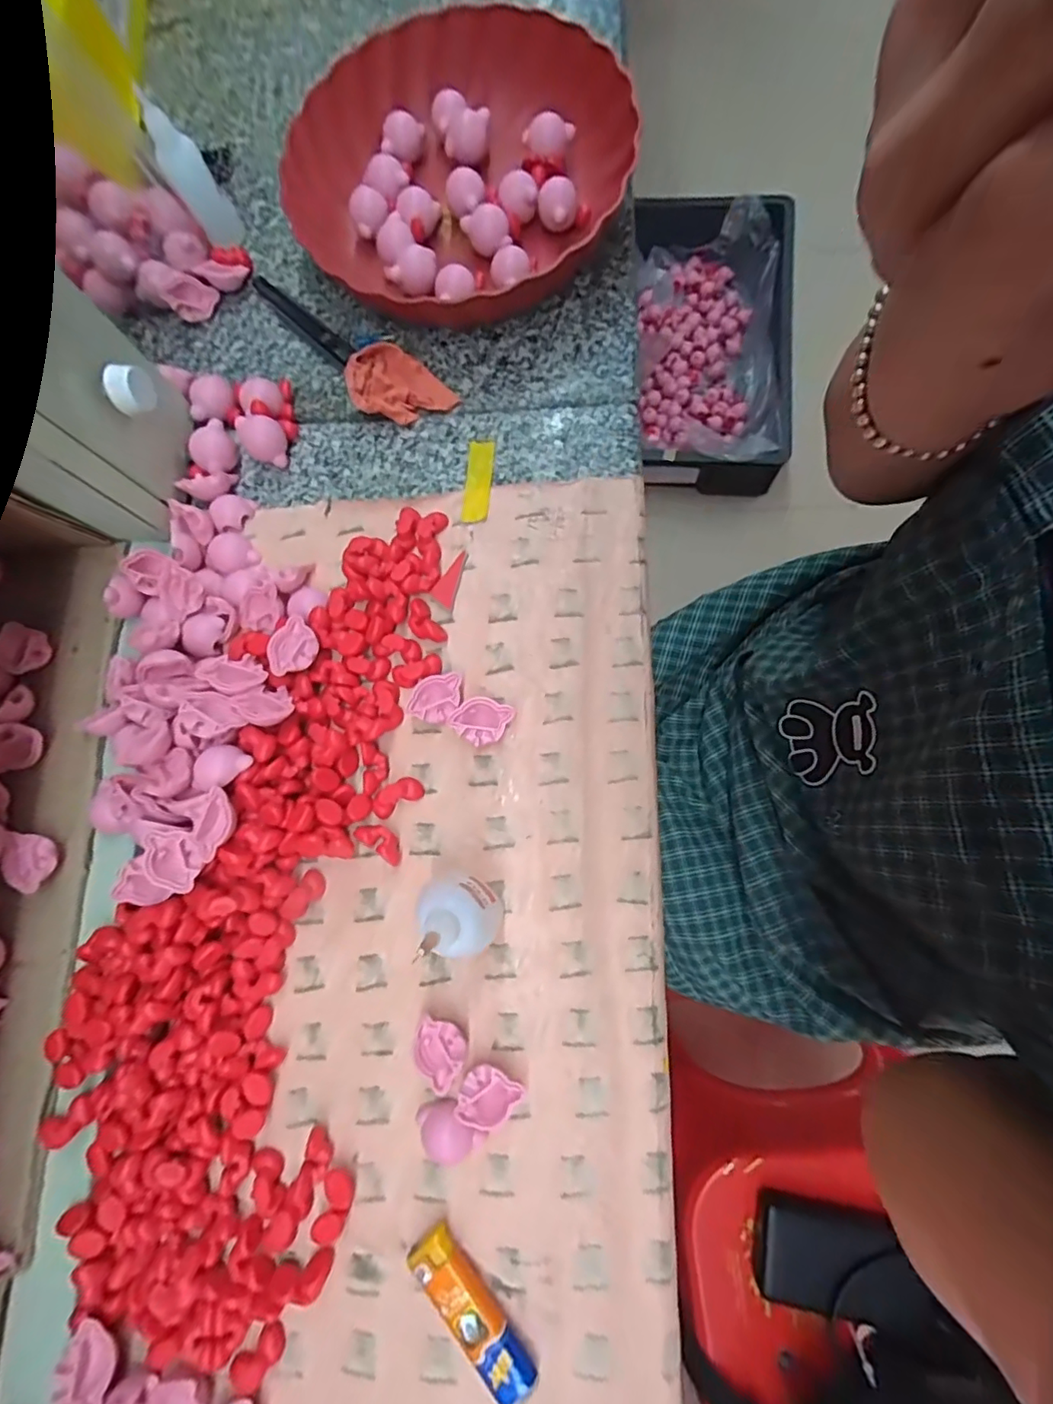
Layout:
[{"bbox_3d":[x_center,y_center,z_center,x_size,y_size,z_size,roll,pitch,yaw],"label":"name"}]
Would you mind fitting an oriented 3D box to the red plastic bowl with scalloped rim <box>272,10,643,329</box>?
[{"bbox_3d":[-0.052,-0.380,0.400,0.225,0.064,0.227,-1,79,5],"label":"red plastic bowl with scalloped rim"}]

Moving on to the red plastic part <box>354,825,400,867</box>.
[{"bbox_3d":[-0.085,0.081,0.321,0.031,0.010,0.014,37,85,10],"label":"red plastic part"}]

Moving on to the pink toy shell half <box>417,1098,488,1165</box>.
[{"bbox_3d":[-0.041,0.226,0.290,0.034,0.015,0.025,37,85,10],"label":"pink toy shell half"}]

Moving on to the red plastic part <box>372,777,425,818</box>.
[{"bbox_3d":[-0.078,0.056,0.325,0.031,0.012,0.016,-29,78,-1],"label":"red plastic part"}]

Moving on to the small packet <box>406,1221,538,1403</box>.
[{"bbox_3d":[-0.026,0.302,0.270,0.022,0.014,0.079,-40,79,-3],"label":"small packet"}]

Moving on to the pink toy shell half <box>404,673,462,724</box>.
[{"bbox_3d":[-0.055,-0.002,0.332,0.031,0.013,0.029,-3,79,1],"label":"pink toy shell half"}]

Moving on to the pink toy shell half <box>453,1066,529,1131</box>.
[{"bbox_3d":[-0.020,0.208,0.290,0.029,0.015,0.029,25,83,9],"label":"pink toy shell half"}]

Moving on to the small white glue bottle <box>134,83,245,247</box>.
[{"bbox_3d":[-0.245,-0.384,0.402,0.033,0.081,0.026,-30,78,-1],"label":"small white glue bottle"}]

